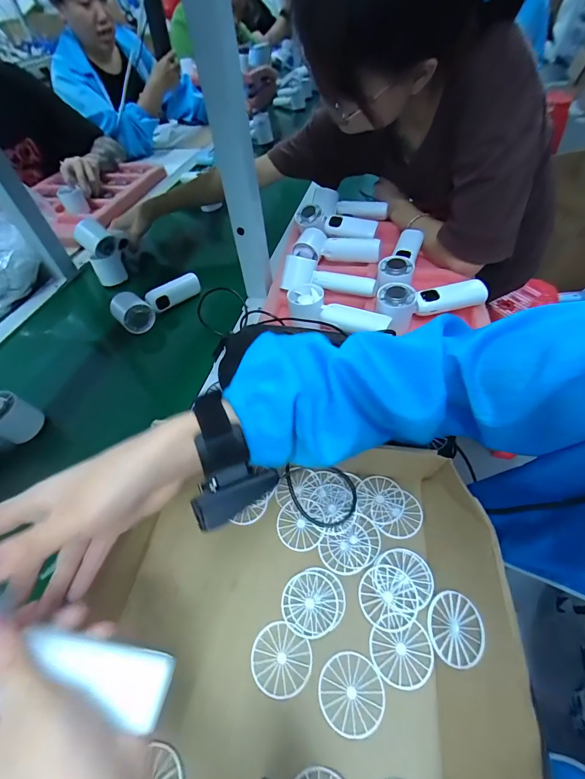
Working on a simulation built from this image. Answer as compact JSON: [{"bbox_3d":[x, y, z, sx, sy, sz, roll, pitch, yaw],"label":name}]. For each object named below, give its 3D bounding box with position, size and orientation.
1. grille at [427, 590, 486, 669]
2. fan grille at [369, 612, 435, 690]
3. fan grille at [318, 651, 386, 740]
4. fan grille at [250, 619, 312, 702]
[{"bbox_3d":[0.131,0.192,0.276,0.005,0.048,0.049,26,59,-19],"label":"grille"},{"bbox_3d":[0.091,0.216,0.285,0.049,0.007,0.049,10,53,12],"label":"fan grille"},{"bbox_3d":[0.047,0.242,0.273,0.050,0.004,0.049,9,53,11],"label":"fan grille"},{"bbox_3d":[-0.010,0.229,0.290,0.050,0.005,0.047,-2,52,3],"label":"fan grille"}]

